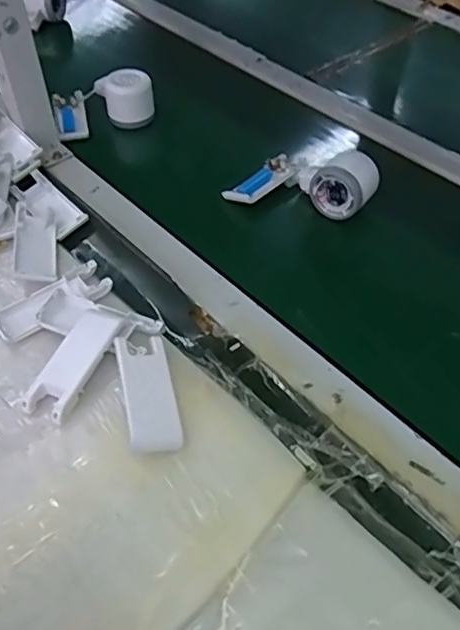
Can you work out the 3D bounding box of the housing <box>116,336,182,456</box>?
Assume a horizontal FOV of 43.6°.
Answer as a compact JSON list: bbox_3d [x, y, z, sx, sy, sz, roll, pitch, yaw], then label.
[{"bbox_3d":[-0.062,0.059,0.442,0.039,0.016,0.098,-10,50,-9],"label":"housing"}]

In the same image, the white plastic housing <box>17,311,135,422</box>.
[{"bbox_3d":[-0.121,0.038,0.459,0.043,0.017,0.099,21,52,17],"label":"white plastic housing"}]

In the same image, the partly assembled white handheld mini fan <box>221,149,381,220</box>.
[{"bbox_3d":[0.081,-0.151,0.626,0.155,0.068,0.079,9,50,7],"label":"partly assembled white handheld mini fan"}]

